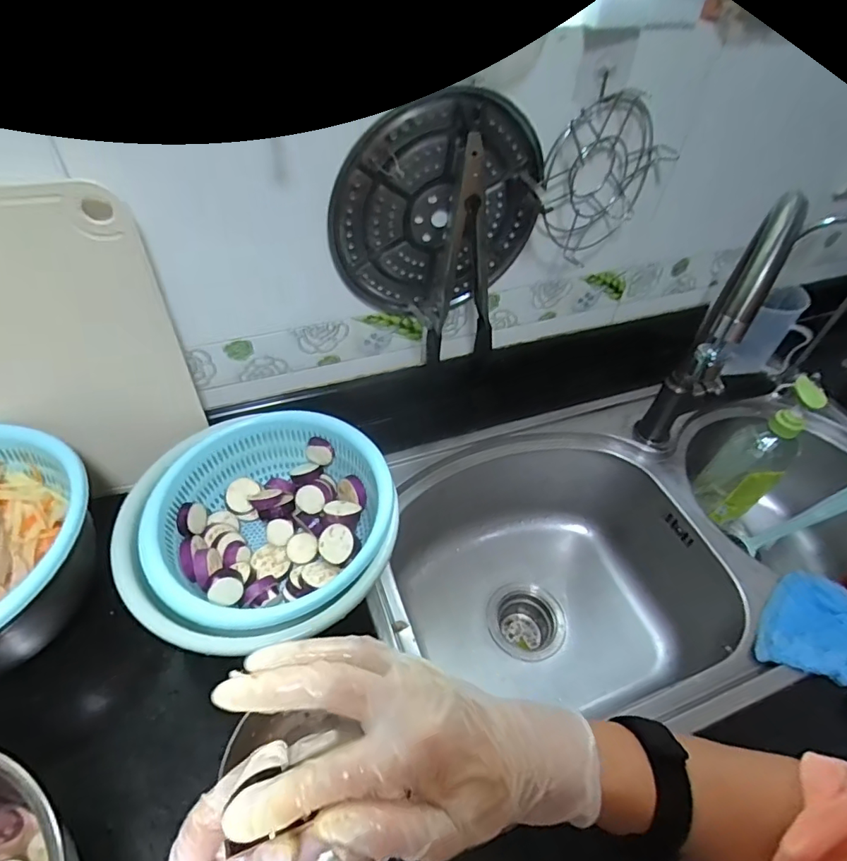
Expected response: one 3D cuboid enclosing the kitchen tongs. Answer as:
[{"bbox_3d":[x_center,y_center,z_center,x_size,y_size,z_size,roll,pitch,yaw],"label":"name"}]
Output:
[{"bbox_3d":[0.029,-0.179,0.544,0.076,0.230,0.034,-16,44,-7],"label":"kitchen tongs"}]

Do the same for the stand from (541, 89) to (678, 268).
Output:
[{"bbox_3d":[0.191,-0.270,0.552,0.153,0.165,0.046,-45,50,15],"label":"stand"}]

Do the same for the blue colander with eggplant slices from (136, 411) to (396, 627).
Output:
[{"bbox_3d":[-0.146,0.094,0.509,0.226,0.094,0.208,-1,49,-6],"label":"blue colander with eggplant slices"}]

